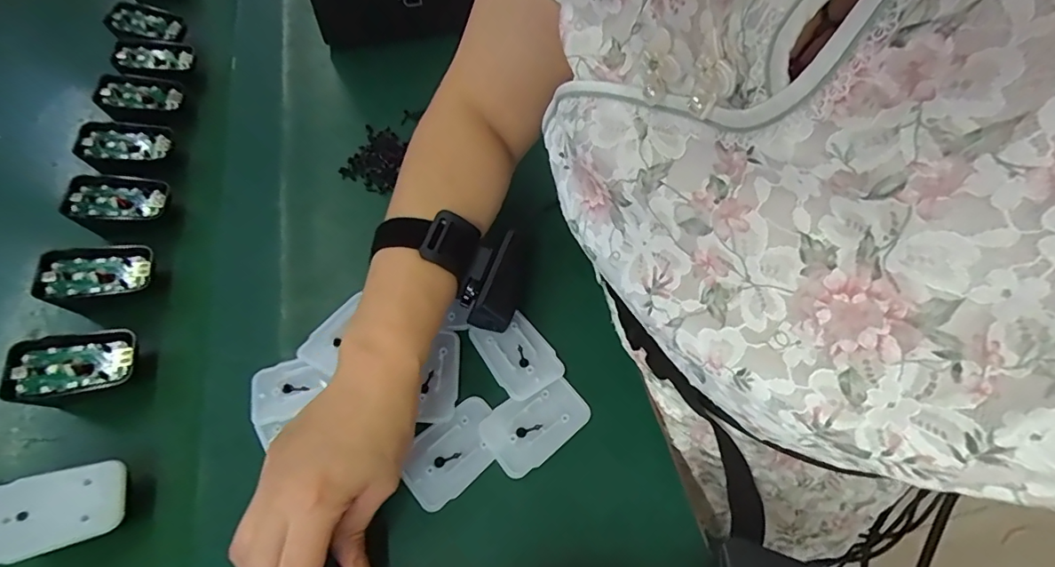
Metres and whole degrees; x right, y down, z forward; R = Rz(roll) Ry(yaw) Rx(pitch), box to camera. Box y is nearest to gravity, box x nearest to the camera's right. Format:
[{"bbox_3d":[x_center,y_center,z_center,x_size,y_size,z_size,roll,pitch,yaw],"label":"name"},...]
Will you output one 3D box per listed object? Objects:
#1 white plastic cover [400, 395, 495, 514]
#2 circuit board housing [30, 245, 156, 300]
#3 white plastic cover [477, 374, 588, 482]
[{"bbox_3d":[-0.048,0.108,0.322,0.068,0.006,0.043,-40,66,-20],"label":"white plastic cover"},{"bbox_3d":[-0.329,-0.009,0.378,0.069,0.014,0.040,-9,73,-27],"label":"circuit board housing"},{"bbox_3d":[0.006,0.092,0.329,0.068,0.006,0.044,-33,64,-17],"label":"white plastic cover"}]

